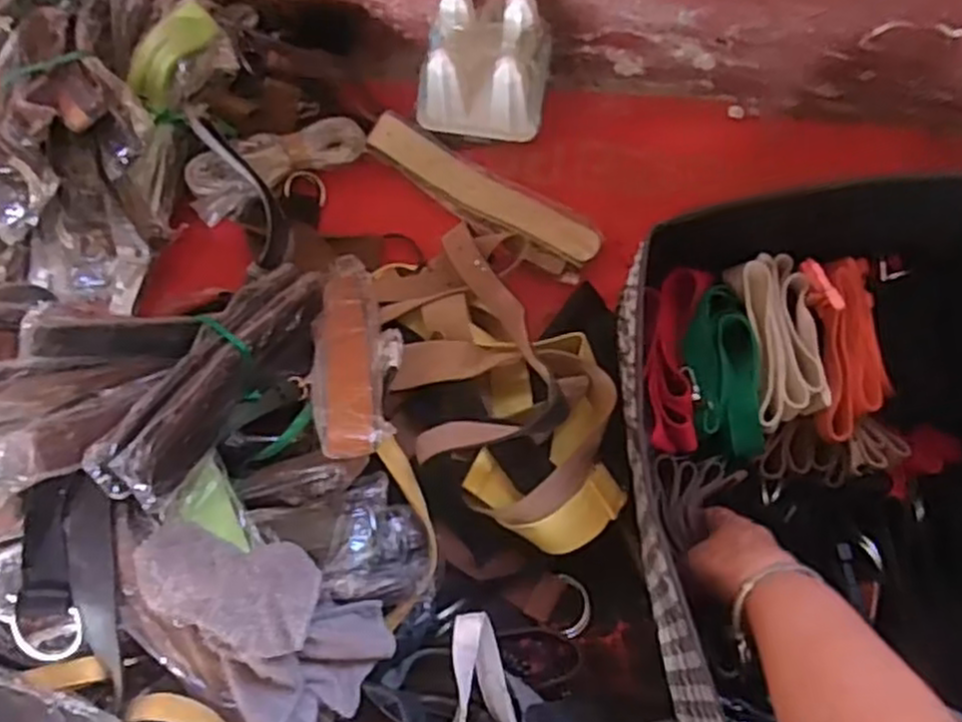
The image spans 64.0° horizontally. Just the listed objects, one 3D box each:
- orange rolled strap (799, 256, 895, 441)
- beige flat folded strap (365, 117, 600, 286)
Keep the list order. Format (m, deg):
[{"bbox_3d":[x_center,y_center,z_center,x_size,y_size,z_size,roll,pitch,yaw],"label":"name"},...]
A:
[{"bbox_3d":[0.309,-0.014,0.648,0.071,0.045,0.156,-4,69,-1],"label":"orange rolled strap"},{"bbox_3d":[-0.001,-0.163,0.763,0.249,0.030,0.061,30,73,11],"label":"beige flat folded strap"}]

